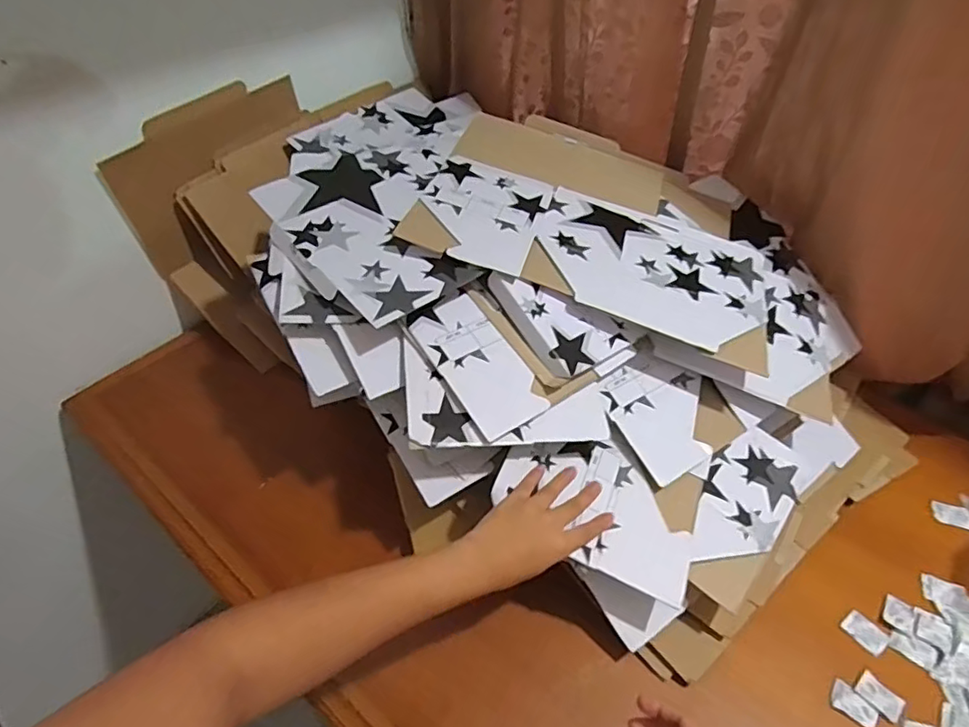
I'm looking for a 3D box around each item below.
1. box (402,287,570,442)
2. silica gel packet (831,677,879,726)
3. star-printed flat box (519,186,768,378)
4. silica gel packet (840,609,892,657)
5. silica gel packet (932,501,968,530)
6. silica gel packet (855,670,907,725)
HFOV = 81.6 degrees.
[{"bbox_3d":[0.000,-0.007,0.569,0.096,0.011,0.155,-30,72,-25],"label":"box"},{"bbox_3d":[0.352,0.324,0.534,0.040,0.005,0.025,31,52,27],"label":"silica gel packet"},{"bbox_3d":[0.193,-0.108,0.644,0.271,0.011,0.195,20,50,2],"label":"star-printed flat box"},{"bbox_3d":[0.395,0.278,0.581,0.030,0.004,0.039,-28,52,-26],"label":"silica gel packet"},{"bbox_3d":[0.563,0.181,0.672,0.039,0.007,0.032,16,47,15],"label":"silica gel packet"},{"bbox_3d":[0.379,0.318,0.535,0.026,0.005,0.038,-29,52,-26],"label":"silica gel packet"}]

